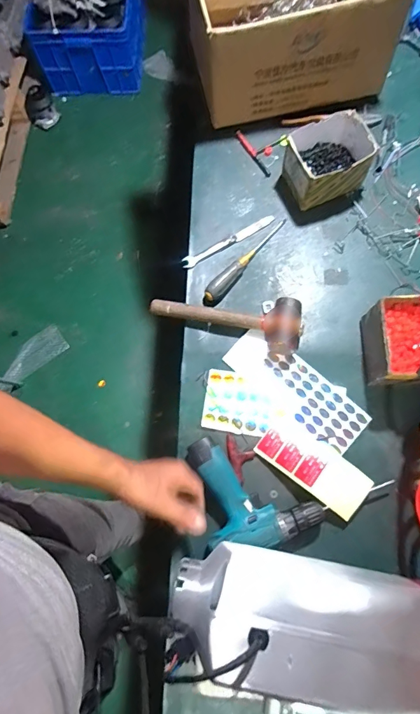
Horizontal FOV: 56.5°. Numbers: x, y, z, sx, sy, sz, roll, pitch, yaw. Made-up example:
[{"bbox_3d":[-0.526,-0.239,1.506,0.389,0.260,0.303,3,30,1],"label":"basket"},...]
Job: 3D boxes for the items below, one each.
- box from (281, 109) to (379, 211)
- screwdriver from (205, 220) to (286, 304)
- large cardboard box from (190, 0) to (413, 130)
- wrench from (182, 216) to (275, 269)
[{"bbox_3d":[0.234,-0.389,0.772,0.160,0.094,0.132,-21,75,-4],"label":"box"},{"bbox_3d":[0.071,-0.194,0.760,0.027,0.030,0.231,39,79,11],"label":"screwdriver"},{"bbox_3d":[0.164,-0.700,0.802,0.388,0.209,0.308,-10,75,-1],"label":"large cardboard box"},{"bbox_3d":[0.038,-0.231,0.779,0.206,0.006,0.023,-29,76,-6],"label":"wrench"}]

